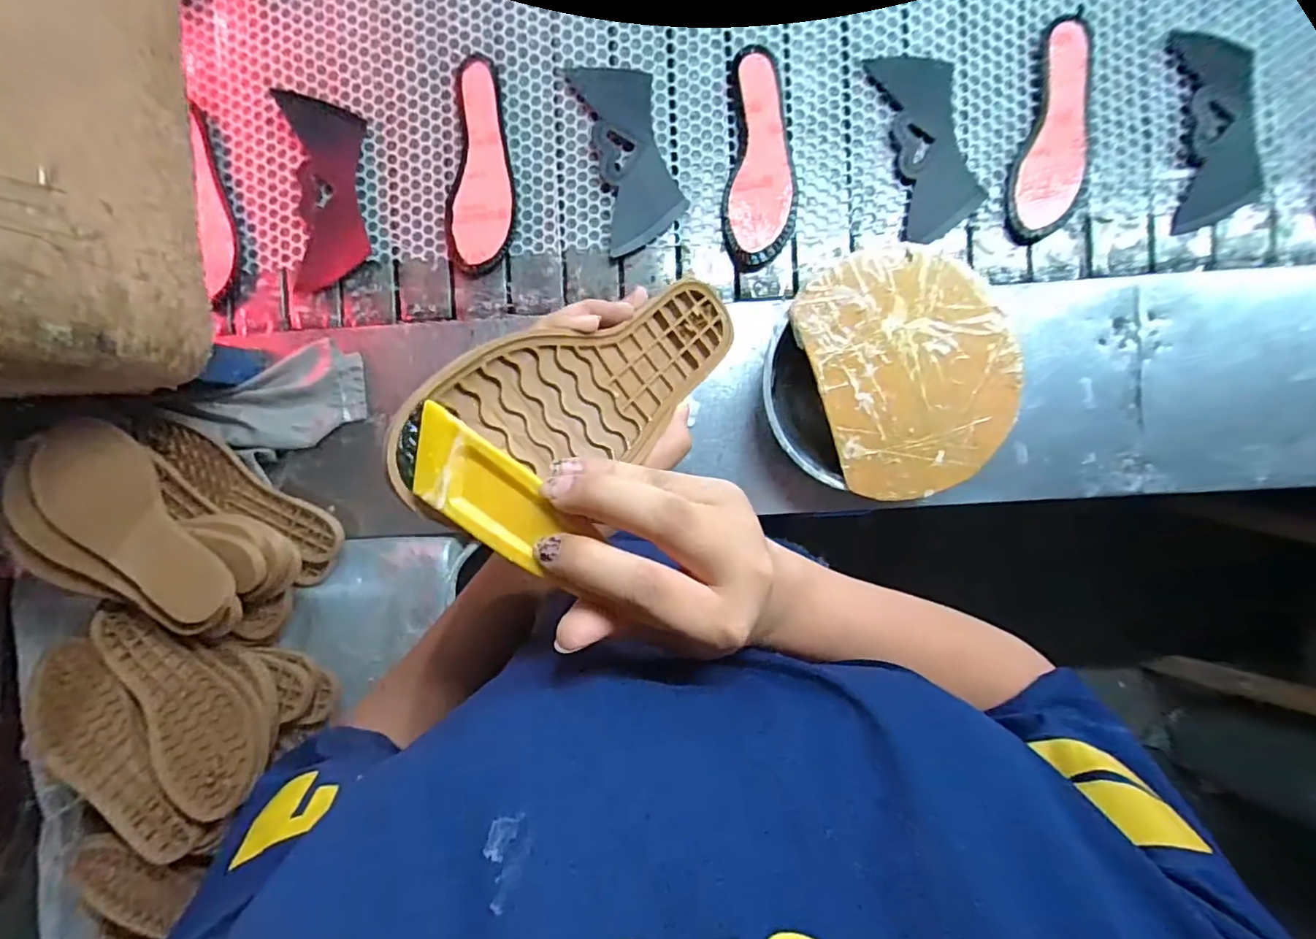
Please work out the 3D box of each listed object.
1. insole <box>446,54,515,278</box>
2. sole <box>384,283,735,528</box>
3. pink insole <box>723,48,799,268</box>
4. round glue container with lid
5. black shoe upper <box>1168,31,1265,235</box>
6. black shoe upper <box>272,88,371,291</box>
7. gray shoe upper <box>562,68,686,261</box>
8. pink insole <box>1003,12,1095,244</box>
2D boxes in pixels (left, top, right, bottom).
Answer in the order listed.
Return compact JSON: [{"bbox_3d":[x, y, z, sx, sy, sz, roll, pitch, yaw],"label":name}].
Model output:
[{"bbox_3d":[-0.199,-0.343,0.640,0.074,0.011,0.230,6,92,1],"label":"insole"},{"bbox_3d":[-0.024,-0.046,0.298,0.016,0.240,0.071,-30,92,46],"label":"sole"},{"bbox_3d":[0.113,-0.352,0.633,0.082,0.017,0.240,-4,92,1],"label":"pink insole"},{"bbox_3d":[0.233,-0.092,0.576,0.234,0.063,0.232,0,92,1],"label":"round glue container with lid"},{"bbox_3d":[0.628,-0.379,0.624,0.101,0.030,0.199,-9,92,1],"label":"black shoe upper"},{"bbox_3d":[-0.383,-0.324,0.653,0.090,0.008,0.219,-2,92,1],"label":"black shoe upper"},{"bbox_3d":[-0.037,-0.363,0.637,0.100,0.011,0.208,-21,92,2],"label":"gray shoe upper"},{"bbox_3d":[0.451,-0.378,0.622,0.086,0.028,0.241,13,92,0],"label":"pink insole"}]

